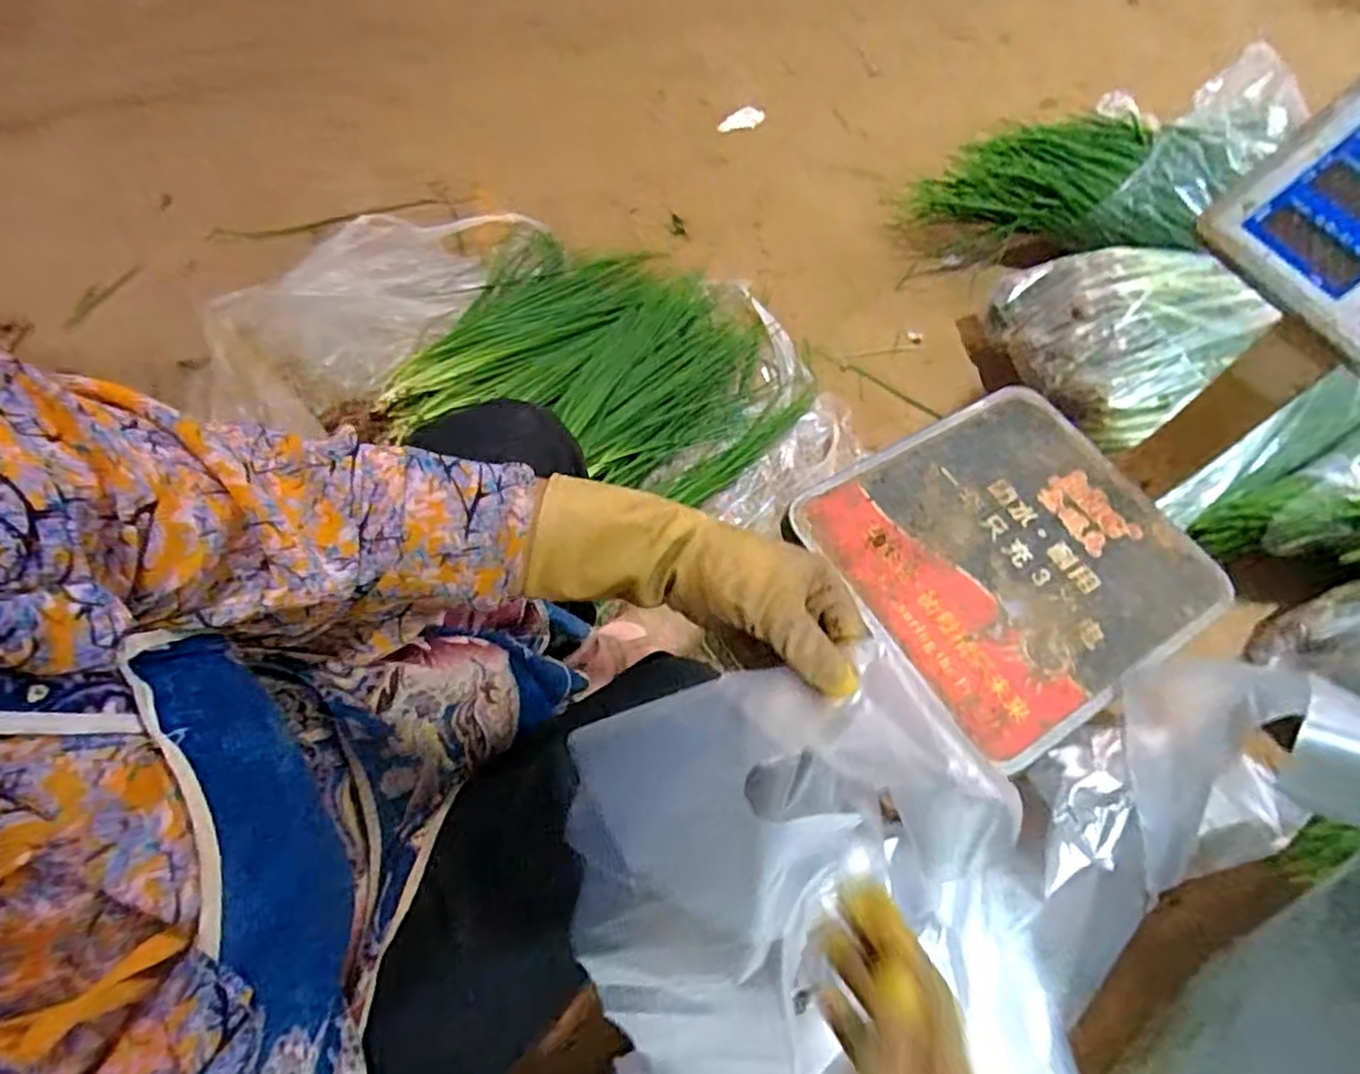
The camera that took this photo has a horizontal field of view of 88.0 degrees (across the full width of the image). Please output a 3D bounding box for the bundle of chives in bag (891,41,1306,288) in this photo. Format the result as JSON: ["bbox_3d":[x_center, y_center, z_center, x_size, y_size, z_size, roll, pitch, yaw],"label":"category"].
[{"bbox_3d":[0.590,-0.522,1.020,0.527,0.137,0.201,-10,61,20],"label":"bundle of chives in bag"}]

